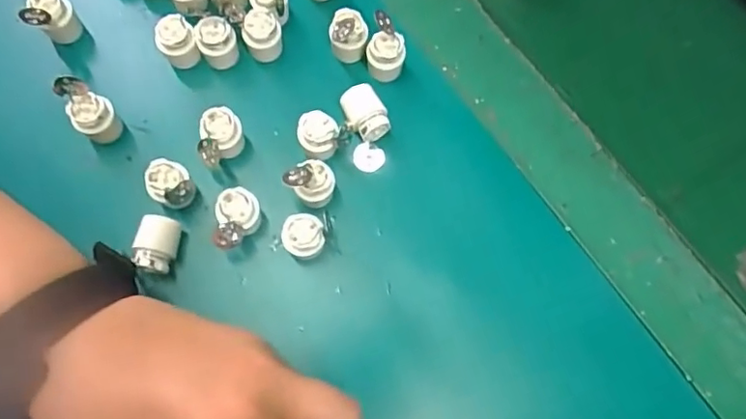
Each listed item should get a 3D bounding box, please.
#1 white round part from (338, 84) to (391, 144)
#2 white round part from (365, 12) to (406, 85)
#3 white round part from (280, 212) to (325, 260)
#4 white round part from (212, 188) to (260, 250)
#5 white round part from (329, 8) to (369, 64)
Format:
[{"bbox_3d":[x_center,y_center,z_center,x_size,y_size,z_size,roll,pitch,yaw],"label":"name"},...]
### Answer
[{"bbox_3d":[-0.005,-0.052,0.317,0.019,0.022,0.028,-30,76,-12],"label":"white round part"},{"bbox_3d":[0.007,-0.088,0.320,0.020,0.035,0.023,14,72,1],"label":"white round part"},{"bbox_3d":[-0.035,0.015,0.297,0.020,0.032,0.019,1,72,-3],"label":"white round part"},{"bbox_3d":[-0.068,0.007,0.300,0.021,0.035,0.028,0,72,-3],"label":"white round part"},{"bbox_3d":[-0.013,-0.096,0.323,0.021,0.033,0.020,1,72,-3],"label":"white round part"}]

